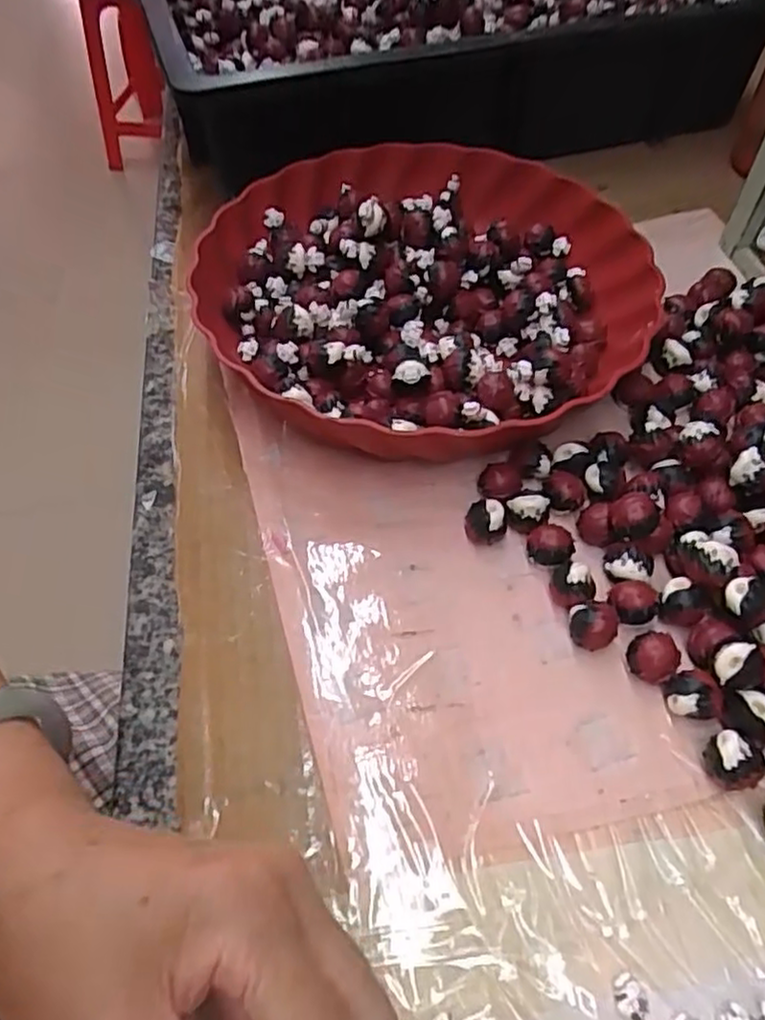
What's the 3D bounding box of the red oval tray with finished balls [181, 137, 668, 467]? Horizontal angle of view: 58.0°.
[{"bbox_3d":[0.024,-0.123,0.385,0.233,0.043,0.247,39,64,25],"label":"red oval tray with finished balls"}]

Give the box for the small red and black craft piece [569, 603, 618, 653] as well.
[{"bbox_3d":[0.088,0.048,0.286,0.019,0.019,0.015,1,55,2],"label":"small red and black craft piece"}]

